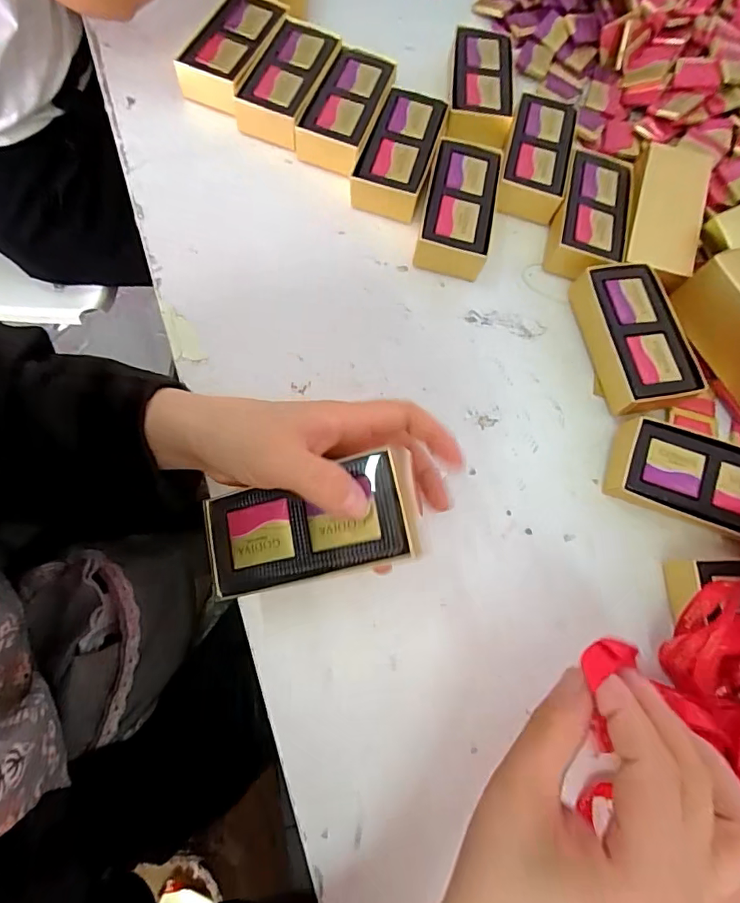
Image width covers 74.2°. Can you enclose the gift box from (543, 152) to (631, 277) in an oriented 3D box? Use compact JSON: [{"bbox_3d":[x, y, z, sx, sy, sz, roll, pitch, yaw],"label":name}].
[{"bbox_3d":[0.189,-0.202,0.416,0.058,0.028,0.127,19,70,1],"label":"gift box"}]

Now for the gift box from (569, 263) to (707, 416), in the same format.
[{"bbox_3d":[0.202,-0.086,0.377,0.064,0.031,0.114,-6,72,-8],"label":"gift box"}]

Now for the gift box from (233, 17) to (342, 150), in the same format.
[{"bbox_3d":[-0.069,-0.324,0.435,0.060,0.035,0.114,22,70,2],"label":"gift box"}]

